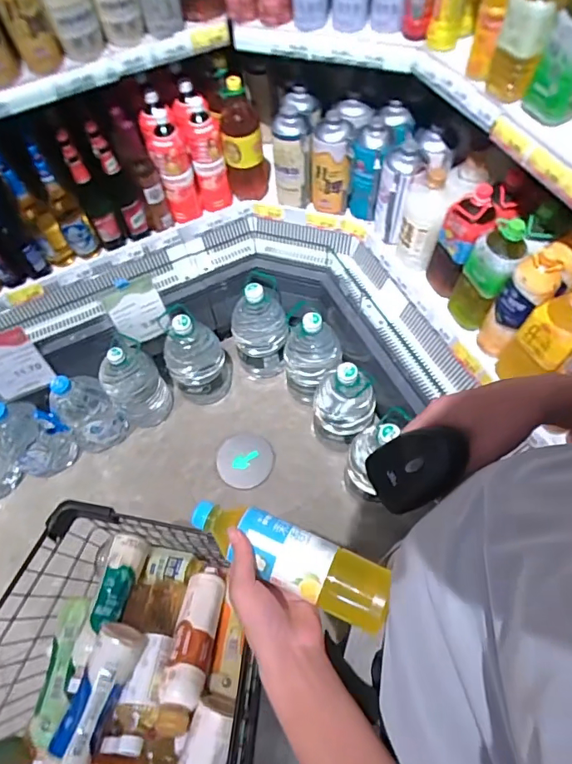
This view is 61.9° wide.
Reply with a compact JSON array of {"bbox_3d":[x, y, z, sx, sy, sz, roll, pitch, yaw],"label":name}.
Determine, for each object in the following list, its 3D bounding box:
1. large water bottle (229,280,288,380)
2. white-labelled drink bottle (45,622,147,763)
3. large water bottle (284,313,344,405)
[{"bbox_3d":[-0.088,-0.170,1.569,0.170,0.372,0.158,-1,62,2],"label":"large water bottle"},{"bbox_3d":[-0.267,0.448,0.645,0.058,0.066,0.221,20,64,13],"label":"white-labelled drink bottle"},{"bbox_3d":[0.064,-0.063,1.505,0.185,0.392,0.140,29,67,17],"label":"large water bottle"}]

